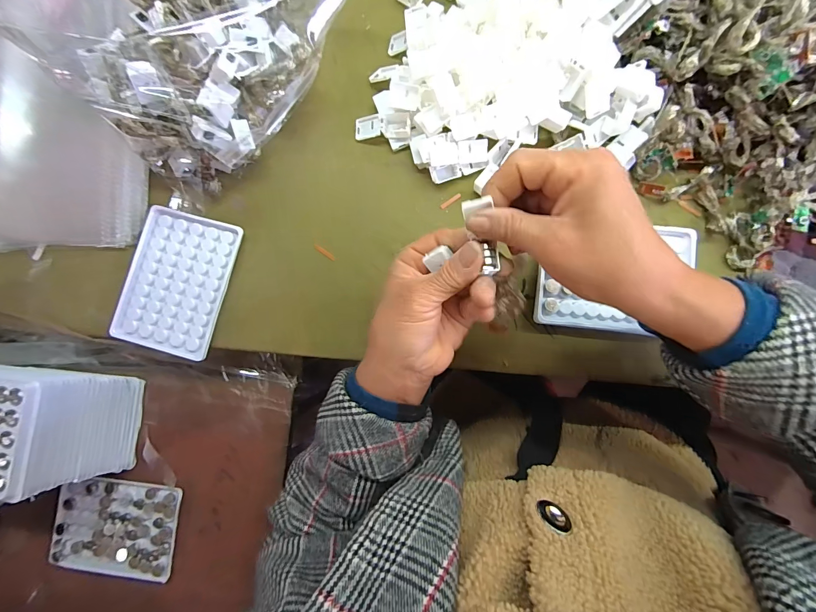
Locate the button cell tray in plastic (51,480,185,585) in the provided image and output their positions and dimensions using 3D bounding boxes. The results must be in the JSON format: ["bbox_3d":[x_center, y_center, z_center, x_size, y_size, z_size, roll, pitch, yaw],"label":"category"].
[{"bbox_3d":[-0.298,0.226,0.371,0.121,0.014,0.090,6,86,3],"label":"button cell tray in plastic"}]

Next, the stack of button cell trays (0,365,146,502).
[{"bbox_3d":[-0.344,0.105,0.328,0.125,0.115,0.103,6,86,3],"label":"stack of button cell trays"}]

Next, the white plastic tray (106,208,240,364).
[{"bbox_3d":[-0.218,-0.023,0.342,0.093,0.011,0.129,14,87,4],"label":"white plastic tray"}]

